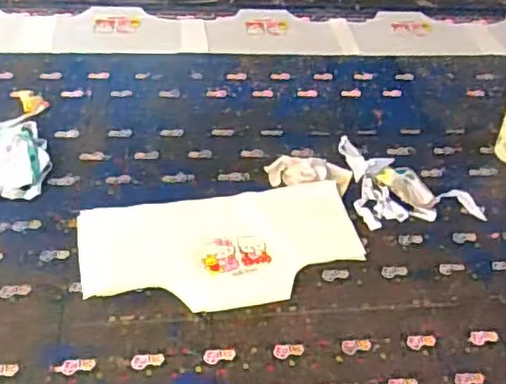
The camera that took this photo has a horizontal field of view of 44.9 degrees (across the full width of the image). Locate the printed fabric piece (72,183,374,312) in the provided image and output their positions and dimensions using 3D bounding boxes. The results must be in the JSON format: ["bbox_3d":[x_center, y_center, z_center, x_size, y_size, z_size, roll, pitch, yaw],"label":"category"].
[{"bbox_3d":[-0.032,0.067,0.742,0.334,0.016,0.159,-7,52,-15],"label":"printed fabric piece"}]

